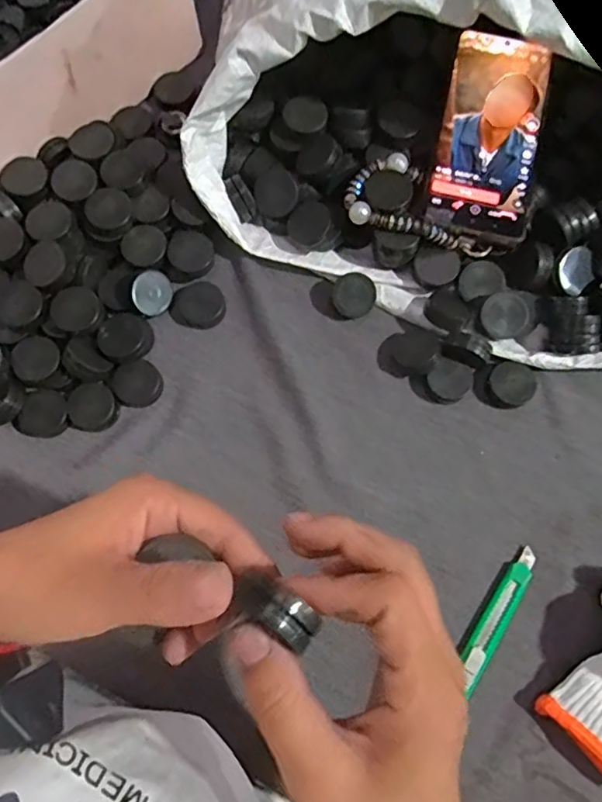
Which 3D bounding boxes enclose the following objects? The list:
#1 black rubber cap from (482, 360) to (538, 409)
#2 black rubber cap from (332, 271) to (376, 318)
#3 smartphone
[{"bbox_3d":[0.151,-0.011,0.402,0.034,0.010,0.034,0,75,1],"label":"black rubber cap"},{"bbox_3d":[0.039,-0.077,0.412,0.031,0.007,0.032,45,102,-5],"label":"black rubber cap"},{"bbox_3d":[0.137,-0.194,0.409,0.072,0.016,0.157,11,76,4],"label":"smartphone"}]

